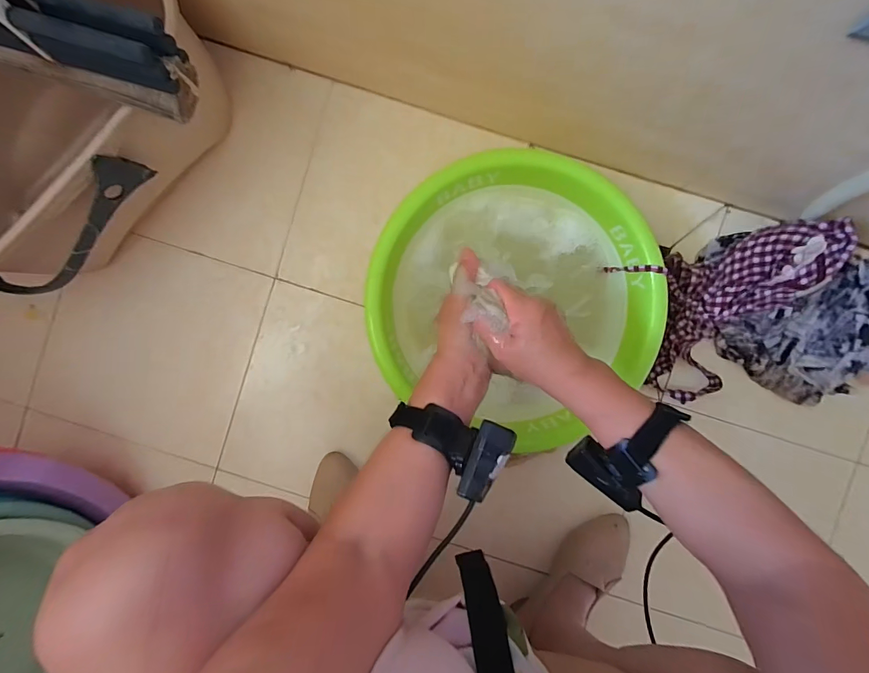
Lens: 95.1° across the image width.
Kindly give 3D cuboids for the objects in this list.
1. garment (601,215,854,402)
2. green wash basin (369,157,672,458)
[{"bbox_3d":[0.371,-0.029,0.515,0.233,0.124,0.196,-14,92,2],"label":"garment"},{"bbox_3d":[0.102,-0.050,0.520,0.340,0.122,0.310,0,92,2],"label":"green wash basin"}]

